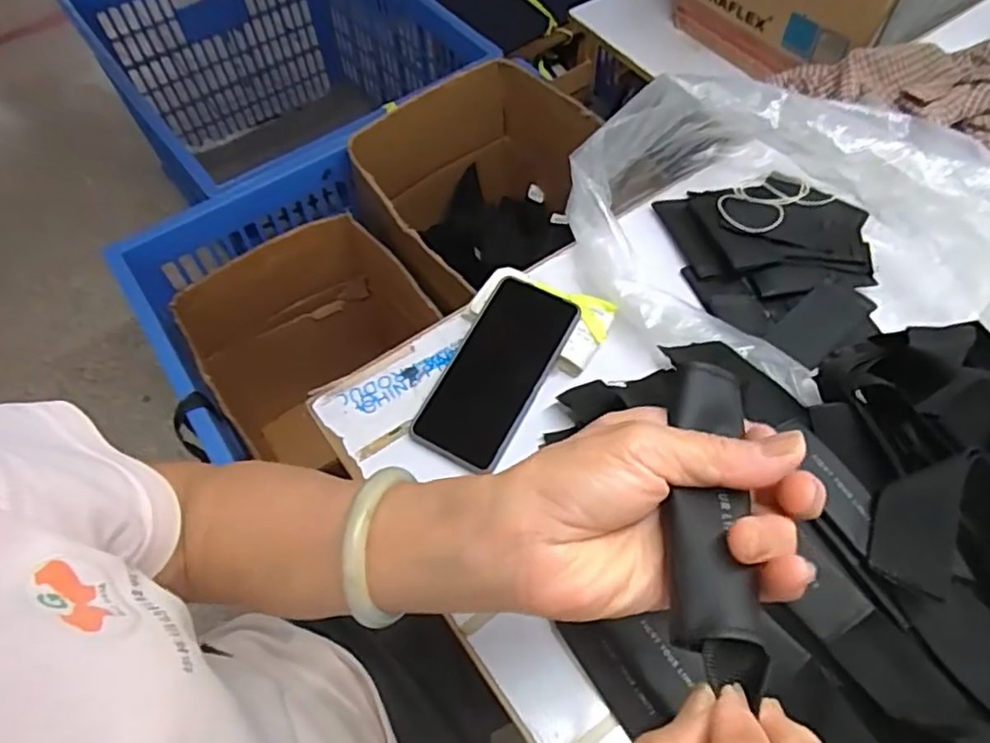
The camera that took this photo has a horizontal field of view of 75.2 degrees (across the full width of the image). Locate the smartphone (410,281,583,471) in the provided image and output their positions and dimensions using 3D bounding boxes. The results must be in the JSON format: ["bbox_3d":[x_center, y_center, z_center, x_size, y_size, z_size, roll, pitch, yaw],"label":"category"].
[{"bbox_3d":[0.002,0.001,0.544,0.081,0.006,0.163,30,83,18],"label":"smartphone"}]

